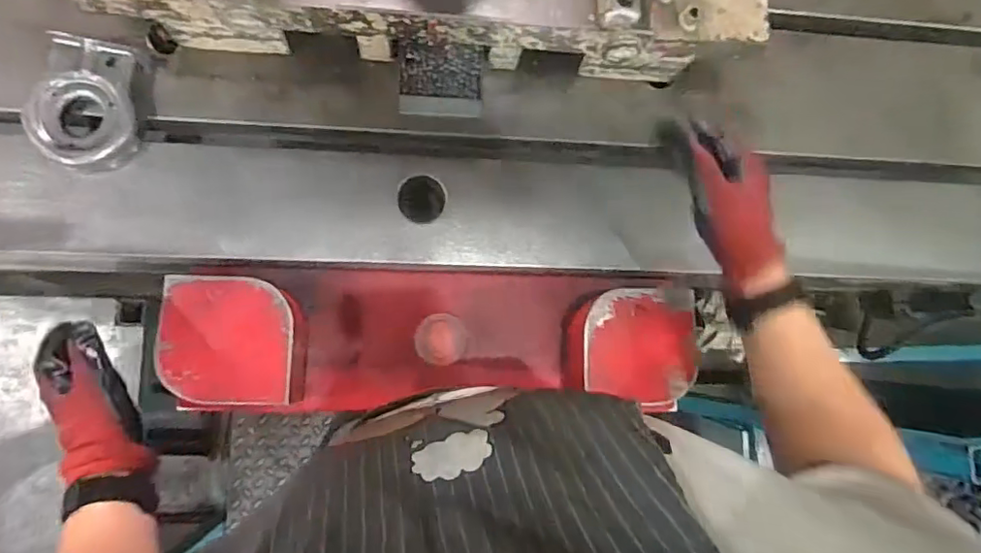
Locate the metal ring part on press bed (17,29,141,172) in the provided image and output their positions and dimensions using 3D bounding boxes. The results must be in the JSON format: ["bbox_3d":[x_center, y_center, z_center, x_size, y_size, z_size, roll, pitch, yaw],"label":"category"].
[{"bbox_3d":[-0.395,-0.167,0.545,0.091,0.039,0.120,-2,83,-7],"label":"metal ring part on press bed"}]

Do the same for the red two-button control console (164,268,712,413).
[{"bbox_3d":[-0.050,0.066,0.598,0.506,0.103,0.149,0,83,-7],"label":"red two-button control console"}]

